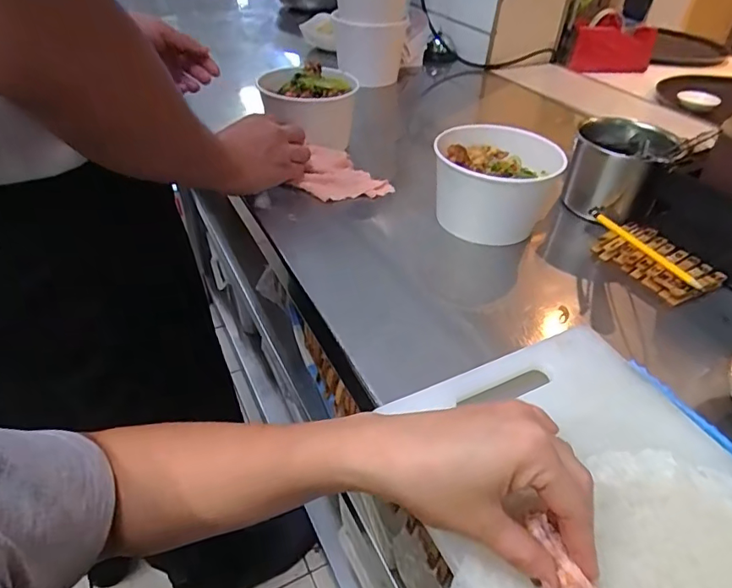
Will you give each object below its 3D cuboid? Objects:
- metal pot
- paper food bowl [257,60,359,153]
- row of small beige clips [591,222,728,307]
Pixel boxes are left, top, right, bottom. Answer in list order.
[{"bbox_3d":[0.282,-0.141,0.574,0.095,0.092,0.096,21,43,20],"label":"metal pot"},{"bbox_3d":[-0.087,-0.258,0.700,0.117,0.091,0.107,-12,42,-18],"label":"paper food bowl"},{"bbox_3d":[0.301,-0.033,0.525,0.072,0.017,0.110,-14,41,-22],"label":"row of small beige clips"}]

